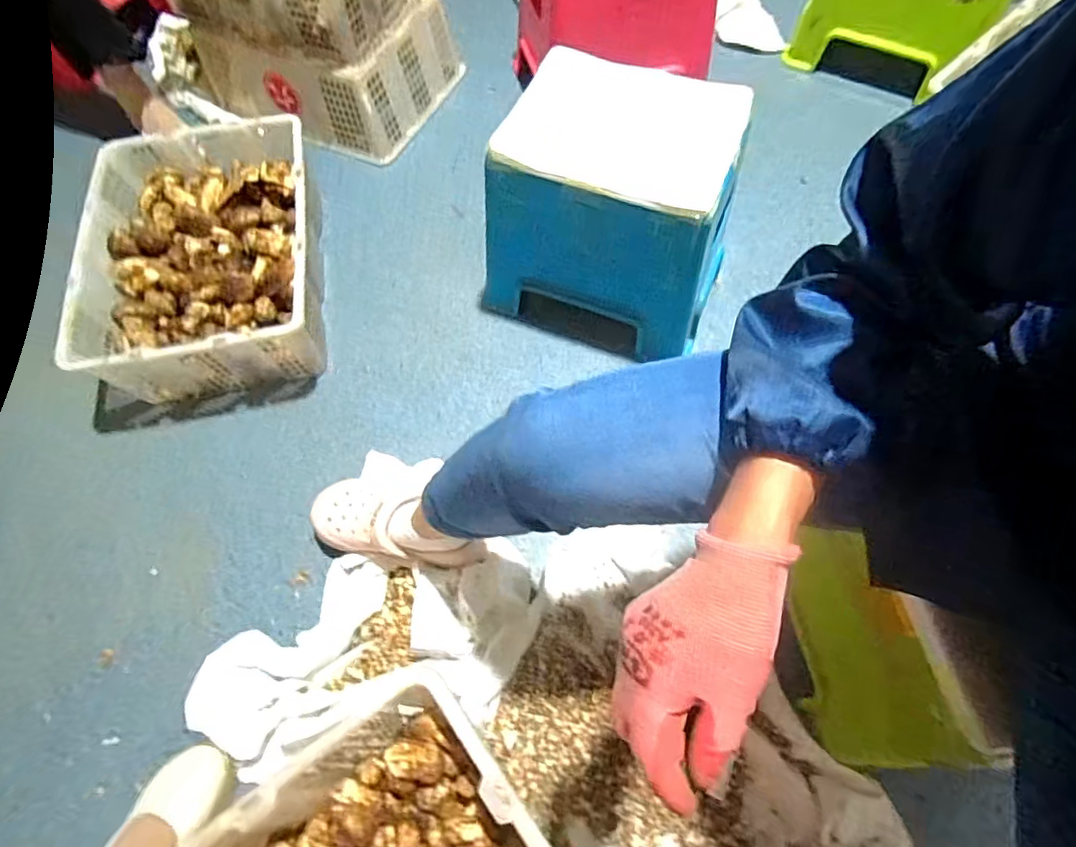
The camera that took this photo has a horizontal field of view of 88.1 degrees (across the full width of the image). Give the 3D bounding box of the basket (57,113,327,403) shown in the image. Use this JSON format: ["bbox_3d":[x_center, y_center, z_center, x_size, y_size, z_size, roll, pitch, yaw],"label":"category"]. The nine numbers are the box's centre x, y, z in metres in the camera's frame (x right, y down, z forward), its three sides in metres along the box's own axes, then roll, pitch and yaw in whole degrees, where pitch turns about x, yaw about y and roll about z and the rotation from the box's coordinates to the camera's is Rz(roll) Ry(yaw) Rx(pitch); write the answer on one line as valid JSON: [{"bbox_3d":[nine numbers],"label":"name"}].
[{"bbox_3d":[-0.545,-0.275,0.935,0.348,0.157,0.459,-10,67,-1],"label":"basket"}]

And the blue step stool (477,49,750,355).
[{"bbox_3d":[0.117,-0.312,0.850,0.323,0.313,0.259,21,69,12],"label":"blue step stool"}]

